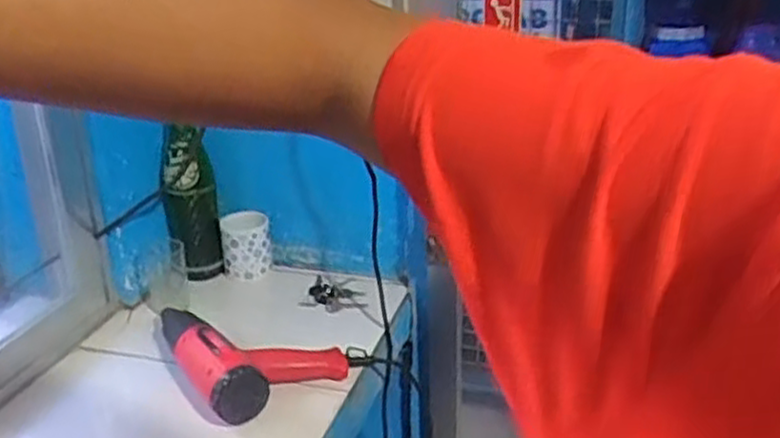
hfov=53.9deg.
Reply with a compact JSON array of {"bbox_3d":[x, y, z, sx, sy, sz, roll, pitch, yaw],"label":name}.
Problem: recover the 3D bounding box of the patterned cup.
[{"bbox_3d":[-0.251,0.044,1.350,0.083,0.088,0.090,-1,23,1],"label":"patterned cup"}]

